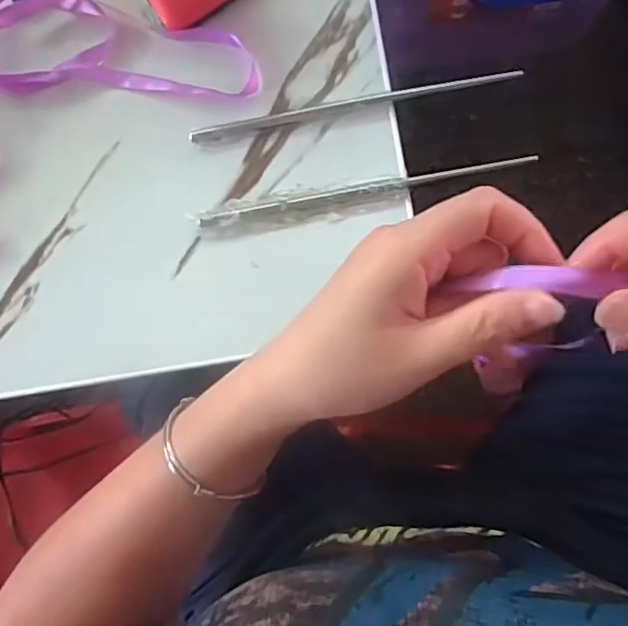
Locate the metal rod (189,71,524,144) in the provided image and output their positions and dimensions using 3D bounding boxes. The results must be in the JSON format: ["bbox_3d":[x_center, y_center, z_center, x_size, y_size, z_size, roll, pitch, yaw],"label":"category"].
[{"bbox_3d":[0.020,-0.116,0.332,0.180,0.004,0.010,-10,84,5],"label":"metal rod"}]

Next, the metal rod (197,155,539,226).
[{"bbox_3d":[0.026,-0.067,0.325,0.179,0.008,0.009,-10,84,5],"label":"metal rod"}]

